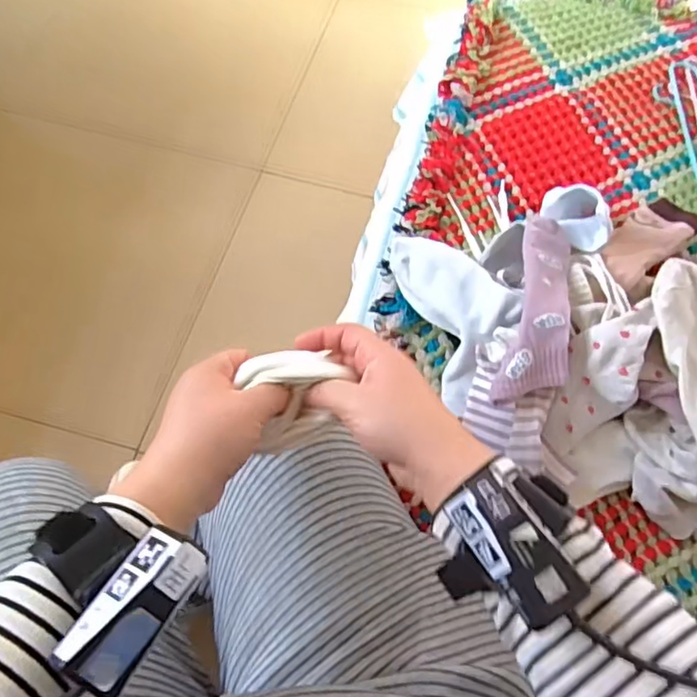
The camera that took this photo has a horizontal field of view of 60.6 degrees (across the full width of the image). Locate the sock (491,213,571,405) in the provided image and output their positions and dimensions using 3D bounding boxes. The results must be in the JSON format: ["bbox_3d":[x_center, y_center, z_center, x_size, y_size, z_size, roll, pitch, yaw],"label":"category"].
[{"bbox_3d":[0.170,-0.040,0.516,0.053,0.034,0.183,15,64,5],"label":"sock"}]

